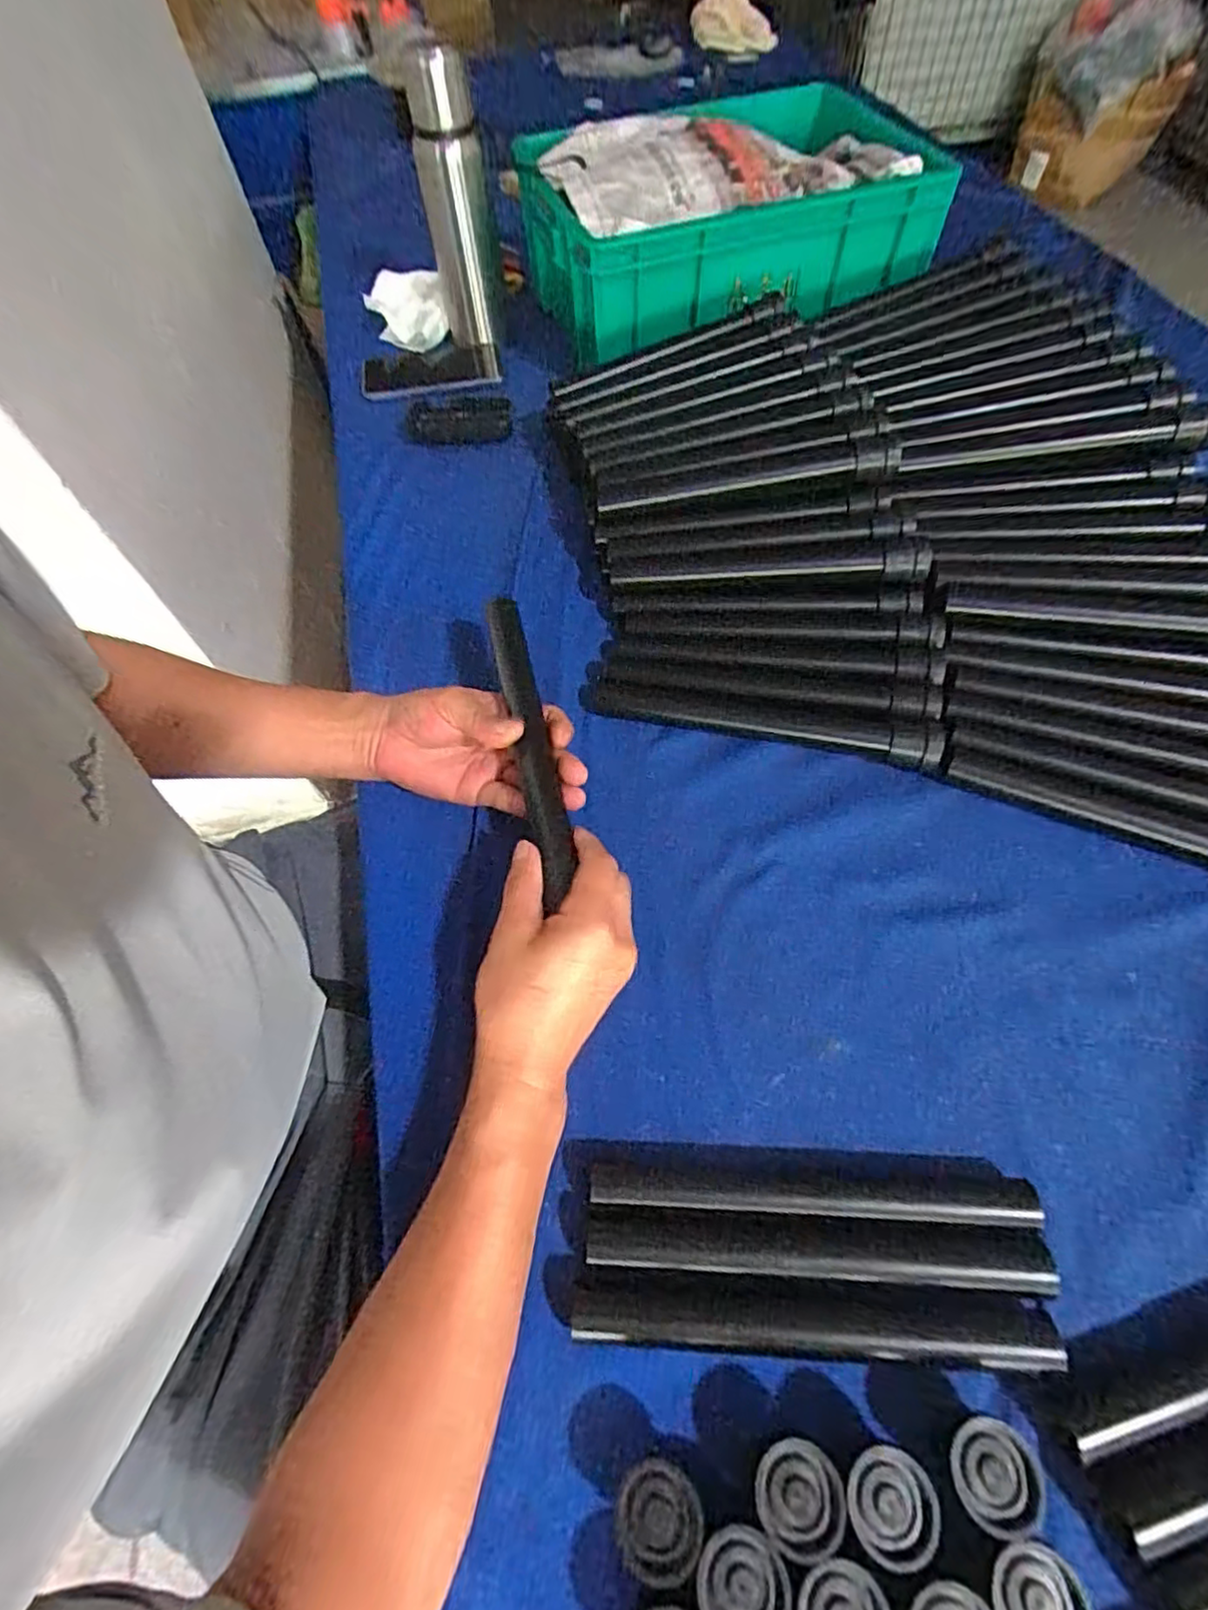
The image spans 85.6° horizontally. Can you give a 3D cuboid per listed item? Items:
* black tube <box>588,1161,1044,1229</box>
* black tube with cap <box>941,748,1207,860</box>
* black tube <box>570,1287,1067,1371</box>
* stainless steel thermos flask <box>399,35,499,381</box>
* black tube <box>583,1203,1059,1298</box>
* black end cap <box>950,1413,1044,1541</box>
[{"bbox_3d":[0.105,0.202,0.340,0.221,0.025,0.022,1,60,4],"label":"black tube"},{"bbox_3d":[0.354,0.009,0.423,0.248,0.025,0.025,24,64,16],"label":"black tube with cap"},{"bbox_3d":[0.096,0.245,0.309,0.218,0.021,0.023,0,60,4],"label":"black tube"},{"bbox_3d":[-0.150,-0.601,0.678,0.068,0.237,0.083,-8,56,-4],"label":"stainless steel thermos flask"},{"bbox_3d":[0.102,0.219,0.321,0.218,0.019,0.025,1,60,4],"label":"black tube"},{"bbox_3d":[0.162,0.280,0.274,0.034,0.020,0.034,-2,60,3],"label":"black end cap"}]

